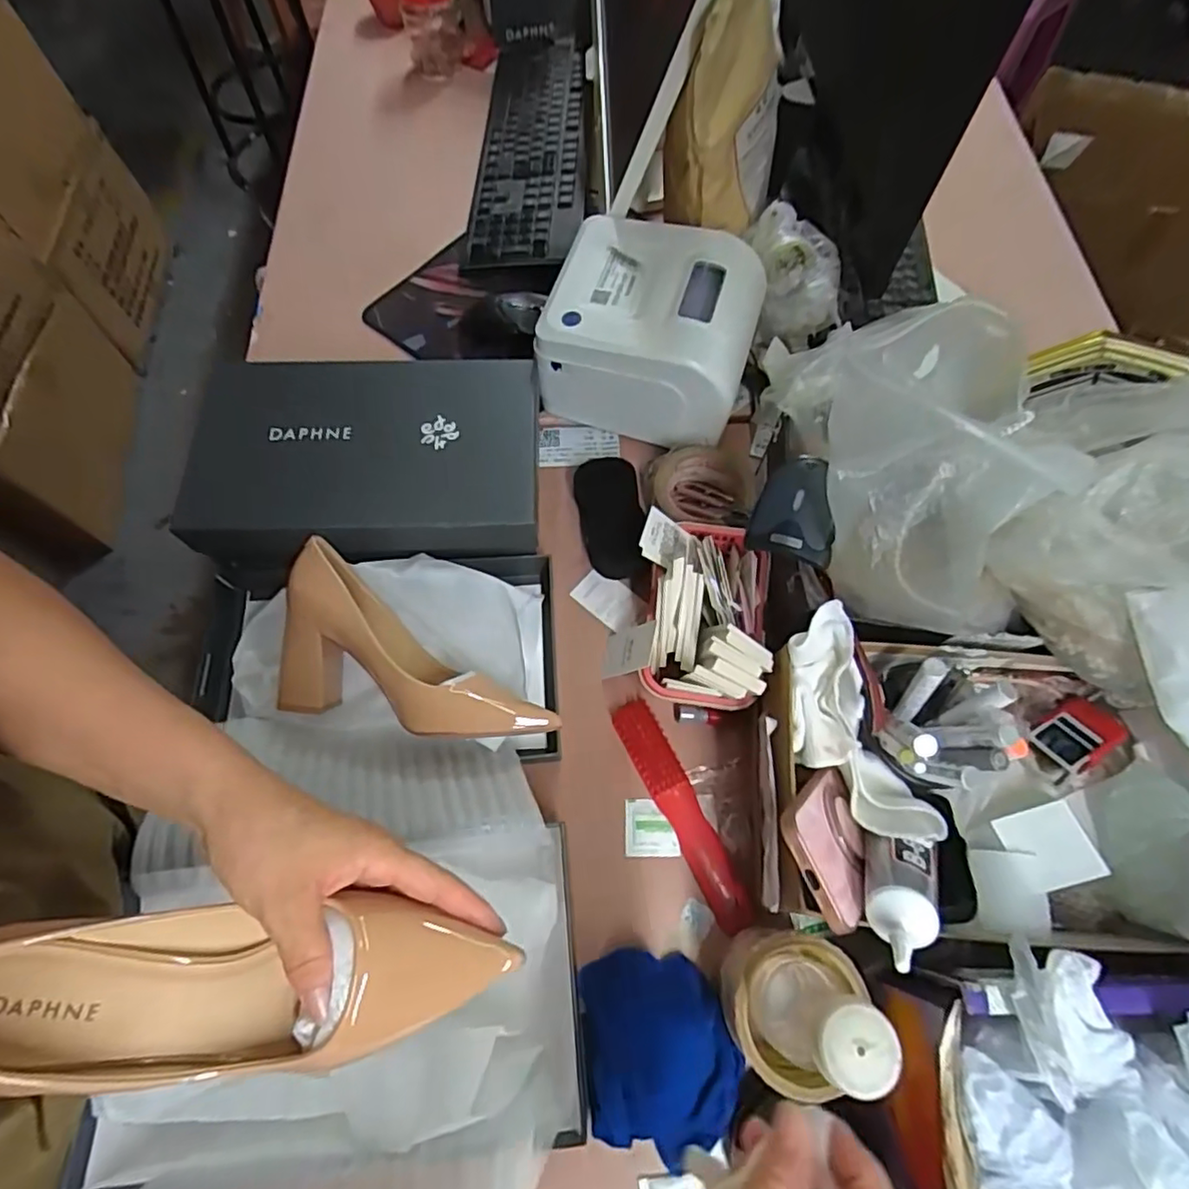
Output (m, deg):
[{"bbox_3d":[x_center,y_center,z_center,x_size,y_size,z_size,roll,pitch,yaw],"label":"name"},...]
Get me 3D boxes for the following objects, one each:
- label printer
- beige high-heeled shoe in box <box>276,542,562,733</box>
[{"bbox_3d":[0.058,-0.259,0.624,0.187,0.131,0.172,18,68,7],"label":"label printer"},{"bbox_3d":[-0.166,0.079,0.509,0.244,0.091,0.113,34,71,13],"label":"beige high-heeled shoe in box"}]

